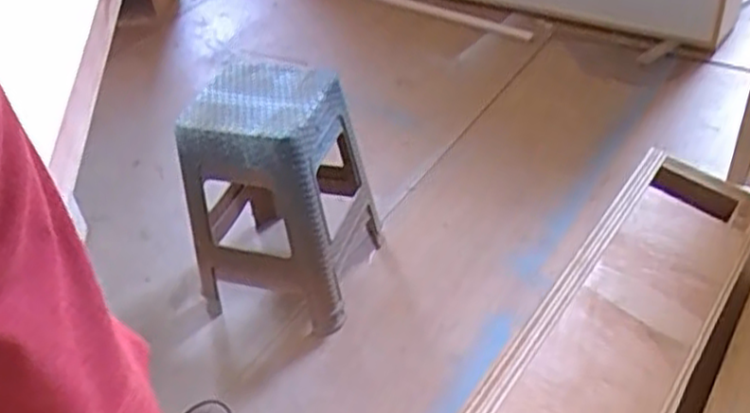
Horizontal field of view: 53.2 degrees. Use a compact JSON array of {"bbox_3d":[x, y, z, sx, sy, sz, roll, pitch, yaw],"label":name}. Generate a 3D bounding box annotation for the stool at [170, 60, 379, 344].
[{"bbox_3d":[-0.213,-0.027,1.690,0.349,0.480,0.375,10,43,19],"label":"stool"}]

